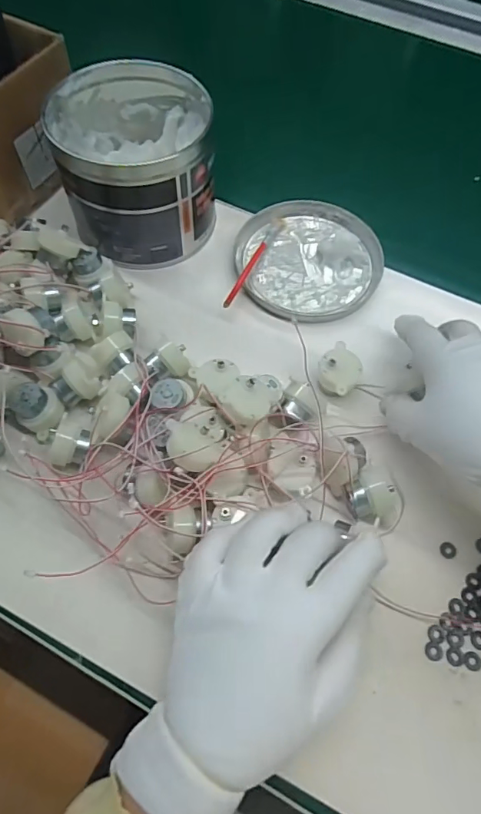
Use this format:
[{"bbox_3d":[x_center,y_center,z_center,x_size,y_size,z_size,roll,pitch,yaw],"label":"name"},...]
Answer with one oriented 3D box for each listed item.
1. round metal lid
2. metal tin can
[{"bbox_3d":[0.061,-0.137,0.430,0.127,0.018,0.128,1,62,-2],"label":"round metal lid"},{"bbox_3d":[-0.088,-0.208,0.407,0.126,0.109,0.131,1,62,-2],"label":"metal tin can"}]

